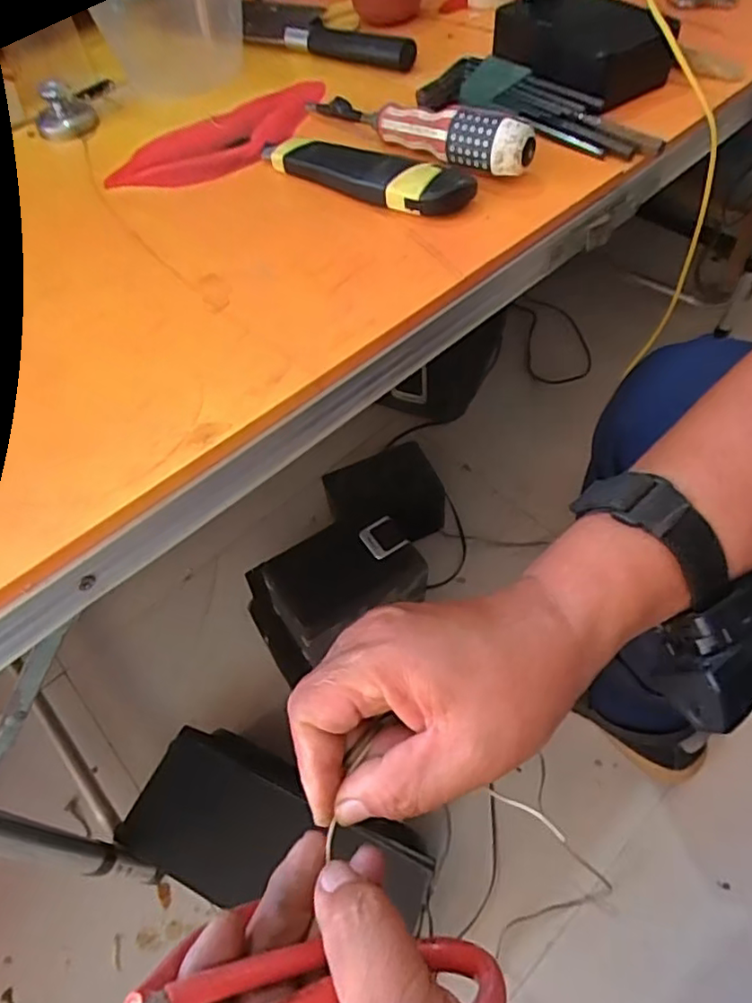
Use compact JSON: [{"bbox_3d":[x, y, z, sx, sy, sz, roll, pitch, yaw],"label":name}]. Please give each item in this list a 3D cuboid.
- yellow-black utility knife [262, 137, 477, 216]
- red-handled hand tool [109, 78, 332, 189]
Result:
[{"bbox_3d":[-0.014,-0.212,0.390,0.157,0.022,0.030,25,61,20],"label":"yellow-black utility knife"},{"bbox_3d":[-0.107,-0.270,0.448,0.183,0.017,0.071,-37,61,-19],"label":"red-handled hand tool"}]

